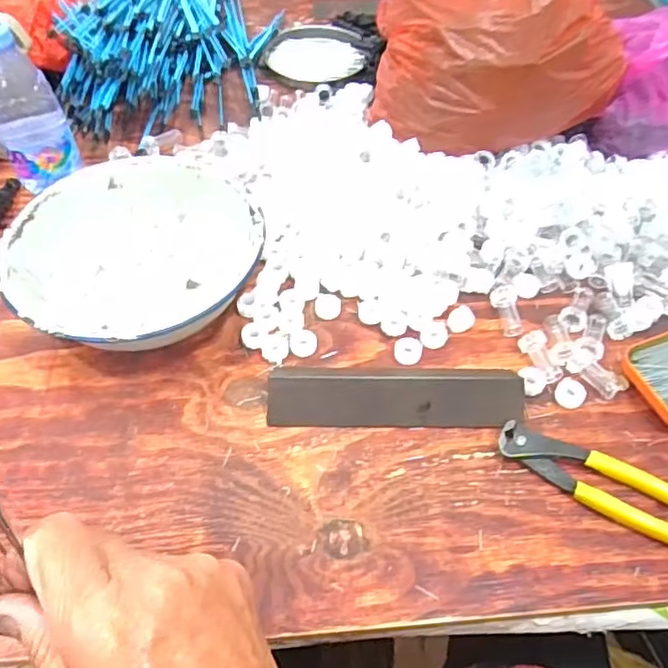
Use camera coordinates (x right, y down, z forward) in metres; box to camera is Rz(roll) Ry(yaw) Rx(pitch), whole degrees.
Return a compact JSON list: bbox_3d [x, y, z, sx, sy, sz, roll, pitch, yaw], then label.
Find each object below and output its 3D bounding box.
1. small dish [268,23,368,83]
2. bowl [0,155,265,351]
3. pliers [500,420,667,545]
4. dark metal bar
[{"bbox_3d":[-0.020,-0.357,0.789,0.126,0.011,0.124,0,52,0],"label":"small dish"},{"bbox_3d":[-0.169,-0.077,0.547,0.211,0.052,0.180,-6,52,-4],"label":"bowl"},{"bbox_3d":[0.197,0.107,0.439,0.163,0.020,0.037,25,56,19],"label":"pliers"},{"bbox_3d":[0.047,0.043,0.480,0.191,0.024,0.049,0,52,1],"label":"dark metal bar"}]

